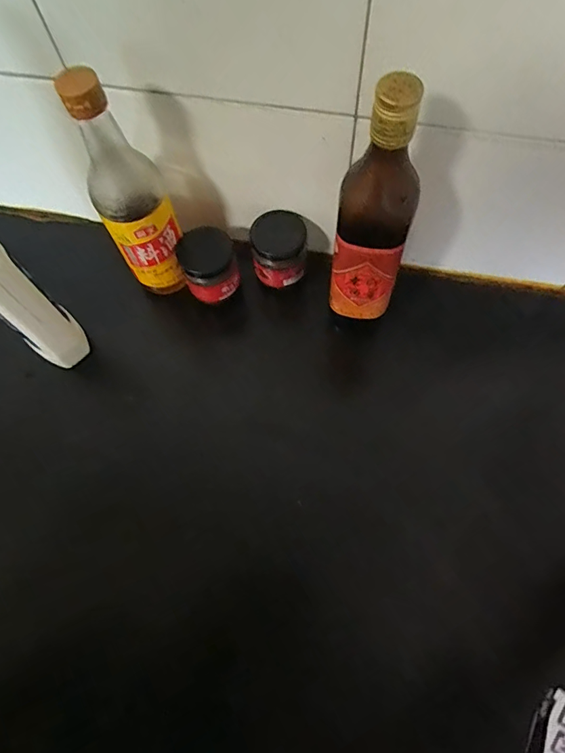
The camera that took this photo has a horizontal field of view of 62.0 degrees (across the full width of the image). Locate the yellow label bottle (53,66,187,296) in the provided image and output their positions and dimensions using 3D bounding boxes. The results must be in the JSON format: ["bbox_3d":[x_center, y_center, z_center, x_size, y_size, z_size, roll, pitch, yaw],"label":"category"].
[{"bbox_3d":[-0.142,-0.165,0.442,0.066,0.236,0.059,-19,69,-5],"label":"yellow label bottle"}]

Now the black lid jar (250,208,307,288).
[{"bbox_3d":[-0.004,-0.139,0.516,0.058,0.061,0.054,-1,68,2],"label":"black lid jar"}]

